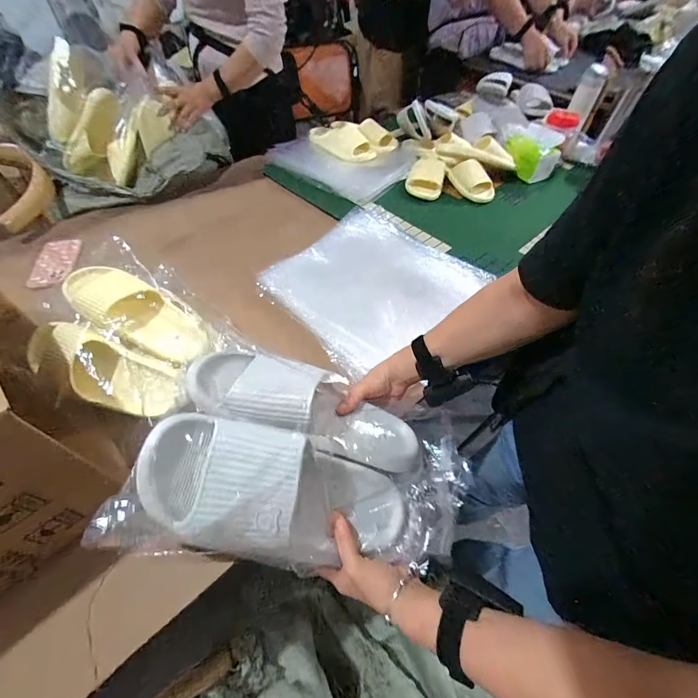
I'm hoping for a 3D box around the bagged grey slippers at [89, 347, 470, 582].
[{"bbox_3d":[-0.034,0.113,0.393,0.331,0.100,0.216,24,51,-25],"label":"bagged grey slippers"}]

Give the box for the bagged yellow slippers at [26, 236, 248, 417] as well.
[{"bbox_3d":[-0.377,-0.031,0.579,0.307,0.118,0.240,29,59,19],"label":"bagged yellow slippers"}]

